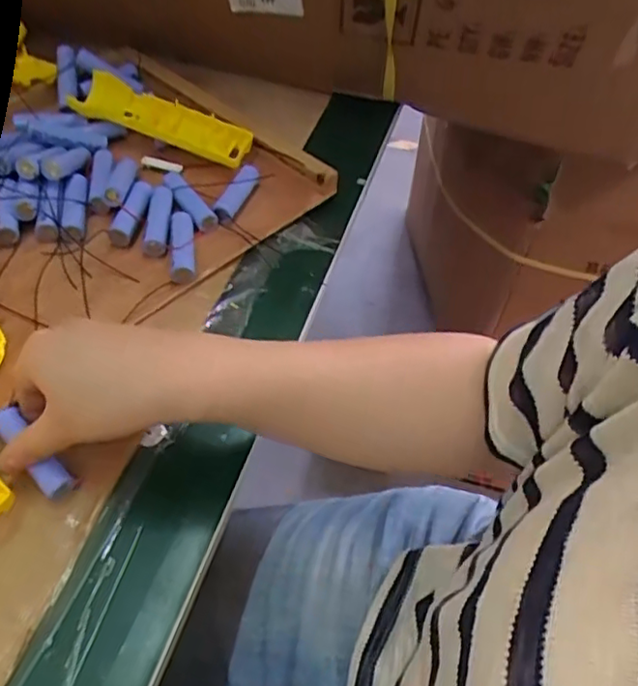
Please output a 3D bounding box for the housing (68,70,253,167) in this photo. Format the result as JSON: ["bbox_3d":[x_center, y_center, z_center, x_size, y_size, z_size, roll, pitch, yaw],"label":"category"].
[{"bbox_3d":[-0.143,-0.205,0.568,0.161,0.030,0.047,18,52,9],"label":"housing"}]

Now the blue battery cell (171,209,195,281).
[{"bbox_3d":[-0.107,-0.075,0.493,0.018,0.020,0.068,-3,52,-8],"label":"blue battery cell"}]

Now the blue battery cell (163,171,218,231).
[{"bbox_3d":[-0.111,-0.121,0.527,0.019,0.018,0.076,-25,58,-23],"label":"blue battery cell"}]

